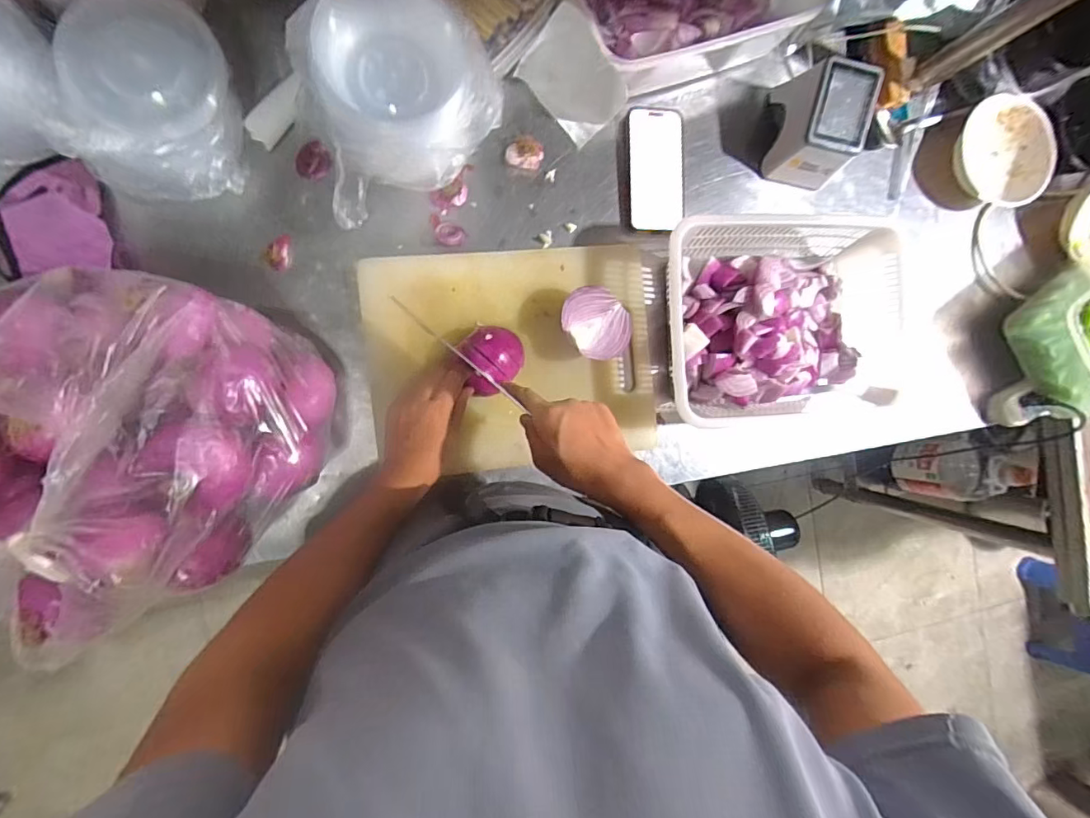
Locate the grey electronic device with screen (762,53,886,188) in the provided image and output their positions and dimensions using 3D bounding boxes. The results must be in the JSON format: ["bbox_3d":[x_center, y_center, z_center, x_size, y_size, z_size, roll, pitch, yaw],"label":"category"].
[{"bbox_3d":[0.356,-0.371,0.671,0.090,0.102,0.121,8,91,-10],"label":"grey electronic device with screen"}]

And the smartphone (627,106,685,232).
[{"bbox_3d":[0.152,-0.323,0.700,0.080,0.017,0.158,-5,93,-9],"label":"smartphone"}]

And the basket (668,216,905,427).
[{"bbox_3d":[0.300,-0.115,0.684,0.304,0.081,0.252,-3,93,-9],"label":"basket"}]

